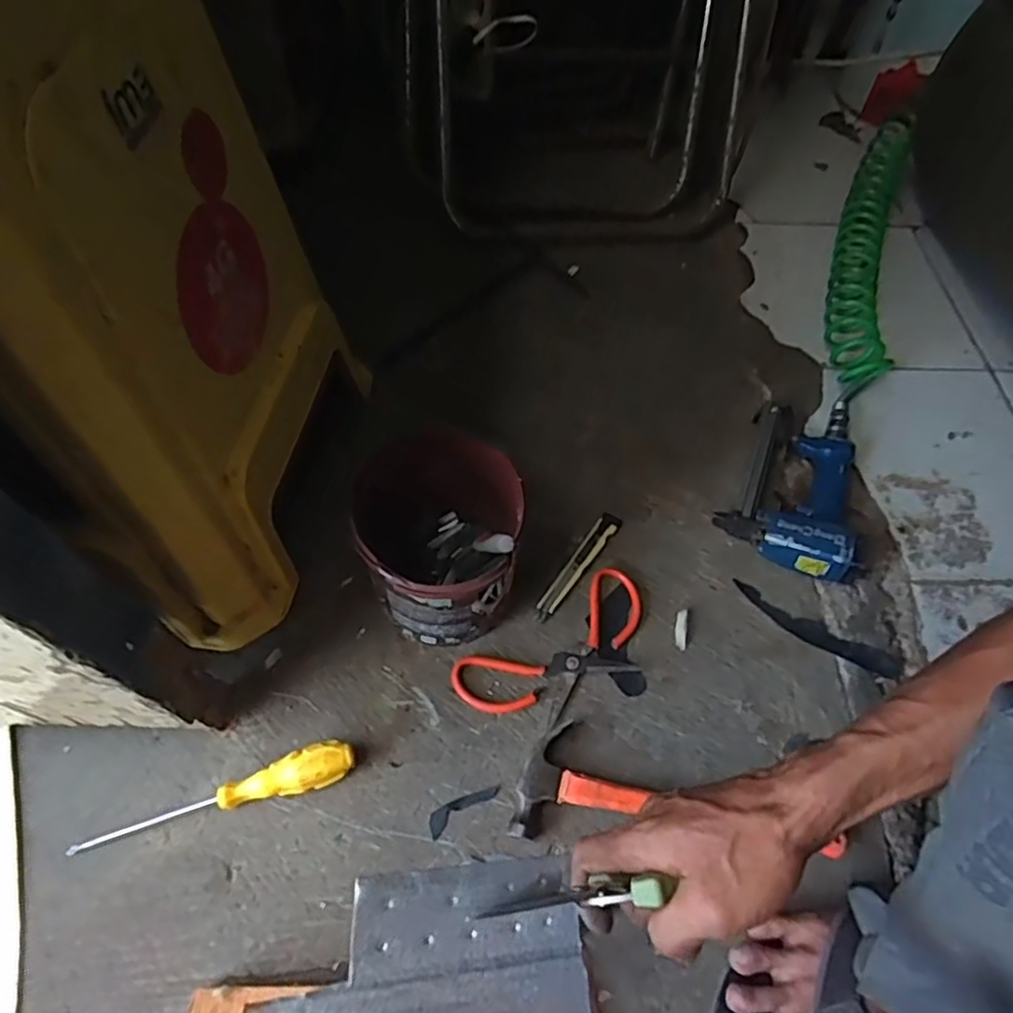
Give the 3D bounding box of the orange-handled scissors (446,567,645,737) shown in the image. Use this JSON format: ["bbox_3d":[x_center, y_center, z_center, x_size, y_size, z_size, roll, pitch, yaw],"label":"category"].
[{"bbox_3d":[0.054,0.138,0.613,0.199,0.008,0.093,-29,64,-19],"label":"orange-handled scissors"}]

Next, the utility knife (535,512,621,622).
[{"bbox_3d":[0.072,0.057,0.664,0.021,0.012,0.141,34,62,16],"label":"utility knife"}]

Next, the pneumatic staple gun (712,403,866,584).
[{"bbox_3d":[0.335,-0.036,0.714,0.154,0.051,0.237,31,62,15],"label":"pneumatic staple gun"}]

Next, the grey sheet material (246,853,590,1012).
[{"bbox_3d":[-0.035,0.214,0.297,0.150,0.010,0.090,5,57,-20],"label":"grey sheet material"}]

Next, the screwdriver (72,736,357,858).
[{"bbox_3d":[-0.230,0.240,0.527,0.219,0.028,0.032,-18,61,-14],"label":"screwdriver"}]

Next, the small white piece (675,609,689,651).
[{"bbox_3d":[0.169,0.117,0.635,0.012,0.006,0.043,13,59,4],"label":"small white piece"}]

